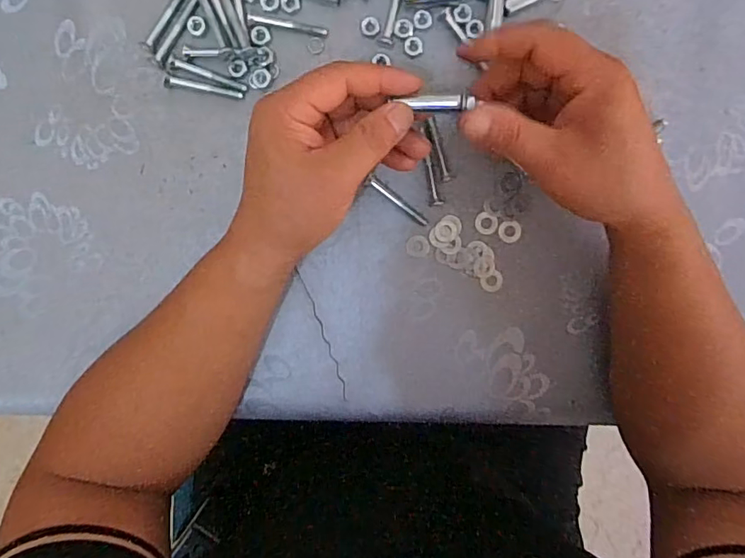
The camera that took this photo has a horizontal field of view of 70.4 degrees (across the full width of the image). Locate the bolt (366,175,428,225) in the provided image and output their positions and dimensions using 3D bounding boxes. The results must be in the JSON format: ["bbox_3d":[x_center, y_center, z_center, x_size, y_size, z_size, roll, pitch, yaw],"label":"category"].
[{"bbox_3d":[0.019,-0.056,0.383,0.052,0.004,0.007,40,95,-5],"label":"bolt"}]

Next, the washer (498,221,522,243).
[{"bbox_3d":[0.101,-0.034,0.387,0.016,0.004,0.016,0,97,0],"label":"washer"}]

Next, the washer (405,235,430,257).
[{"bbox_3d":[0.033,-0.024,0.387,0.017,0.004,0.016,-1,97,0],"label":"washer"}]

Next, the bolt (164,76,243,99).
[{"bbox_3d":[-0.120,-0.135,0.373,0.055,0.004,0.007,10,97,-1],"label":"bolt"}]

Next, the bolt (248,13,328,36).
[{"bbox_3d":[-0.059,-0.177,0.369,0.056,0.004,0.007,9,97,-1],"label":"bolt"}]

